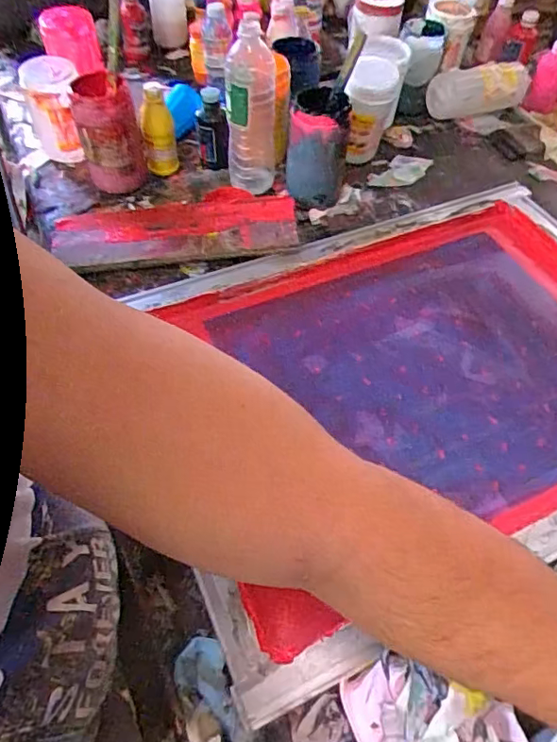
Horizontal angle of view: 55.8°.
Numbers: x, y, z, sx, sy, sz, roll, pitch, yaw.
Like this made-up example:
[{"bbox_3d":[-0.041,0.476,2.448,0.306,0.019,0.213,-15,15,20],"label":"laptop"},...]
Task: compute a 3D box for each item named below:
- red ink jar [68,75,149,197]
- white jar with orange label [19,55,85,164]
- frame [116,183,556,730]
[{"bbox_3d":[-0.275,-0.381,0.869,0.097,0.163,0.101,0,55,-1],"label":"red ink jar"},{"bbox_3d":[-0.382,-0.448,0.925,0.095,0.149,0.117,-19,57,-14],"label":"white jar with orange label"},{"bbox_3d":[0.214,-0.010,0.697,0.730,0.051,0.538,-18,53,-14],"label":"frame"}]

